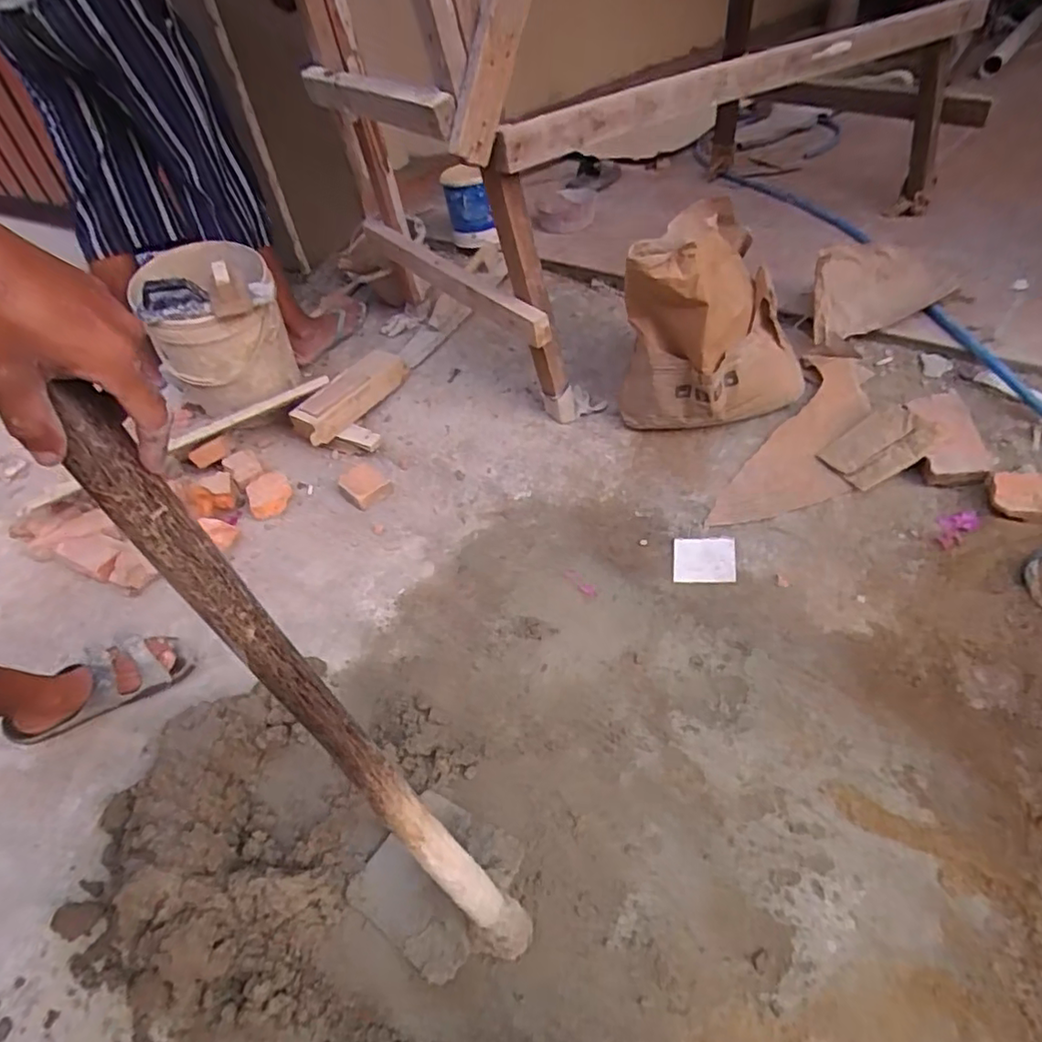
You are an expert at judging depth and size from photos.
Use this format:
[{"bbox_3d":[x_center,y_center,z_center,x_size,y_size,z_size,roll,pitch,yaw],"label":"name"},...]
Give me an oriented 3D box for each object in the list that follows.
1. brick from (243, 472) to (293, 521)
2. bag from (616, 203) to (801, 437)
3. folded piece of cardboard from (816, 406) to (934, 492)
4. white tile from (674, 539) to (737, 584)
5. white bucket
[{"bbox_3d":[-0.565,-0.058,1.377,0.096,0.058,0.099,-25,44,-16],"label":"brick"},{"bbox_3d":[0.357,-0.356,1.151,0.319,0.376,0.179,-17,43,-8],"label":"bag"},{"bbox_3d":[0.632,-0.132,1.085,0.153,0.018,0.121,-41,55,11],"label":"folded piece of cardboard"},{"bbox_3d":[0.333,0.071,1.112,0.107,0.008,0.092,-1,60,17],"label":"white tile"},{"bbox_3d":[-0.739,-0.469,1.514,0.296,0.335,0.289,-23,44,-14],"label":"white bucket"}]

